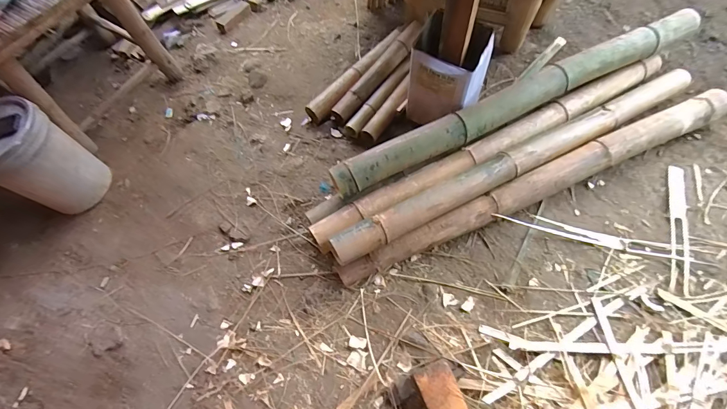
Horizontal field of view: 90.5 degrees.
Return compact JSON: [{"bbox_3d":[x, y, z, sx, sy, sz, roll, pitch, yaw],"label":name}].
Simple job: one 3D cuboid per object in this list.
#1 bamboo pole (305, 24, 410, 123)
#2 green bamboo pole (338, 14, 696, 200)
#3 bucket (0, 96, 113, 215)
[{"bbox_3d":[-0.011,-0.584,1.621,0.101,0.105,0.617,36,73,19],"label":"bamboo pole"},{"bbox_3d":[0.622,-0.415,1.307,1.613,0.118,0.111,-27,65,-8],"label":"green bamboo pole"},{"bbox_3d":[-1.211,-0.172,1.328,0.329,0.348,0.278,26,70,16],"label":"bucket"}]

